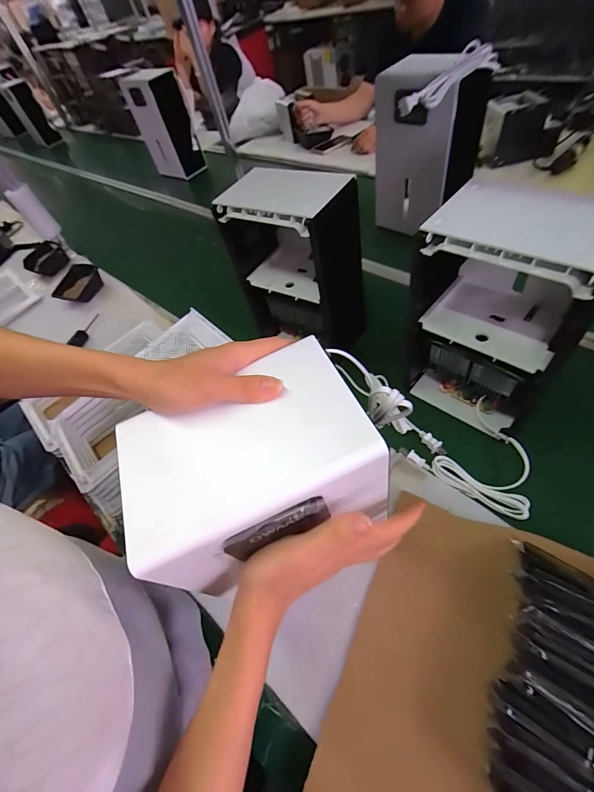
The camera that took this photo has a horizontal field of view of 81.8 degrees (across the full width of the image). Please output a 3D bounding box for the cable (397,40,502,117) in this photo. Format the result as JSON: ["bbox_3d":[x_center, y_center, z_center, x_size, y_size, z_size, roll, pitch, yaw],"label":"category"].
[{"bbox_3d":[0.296,-0.607,0.652,0.059,0.075,0.272,35,63,27],"label":"cable"}]

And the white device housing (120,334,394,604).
[{"bbox_3d":[-0.040,0.066,0.304,0.203,0.112,0.150,-21,54,-12],"label":"white device housing"}]

